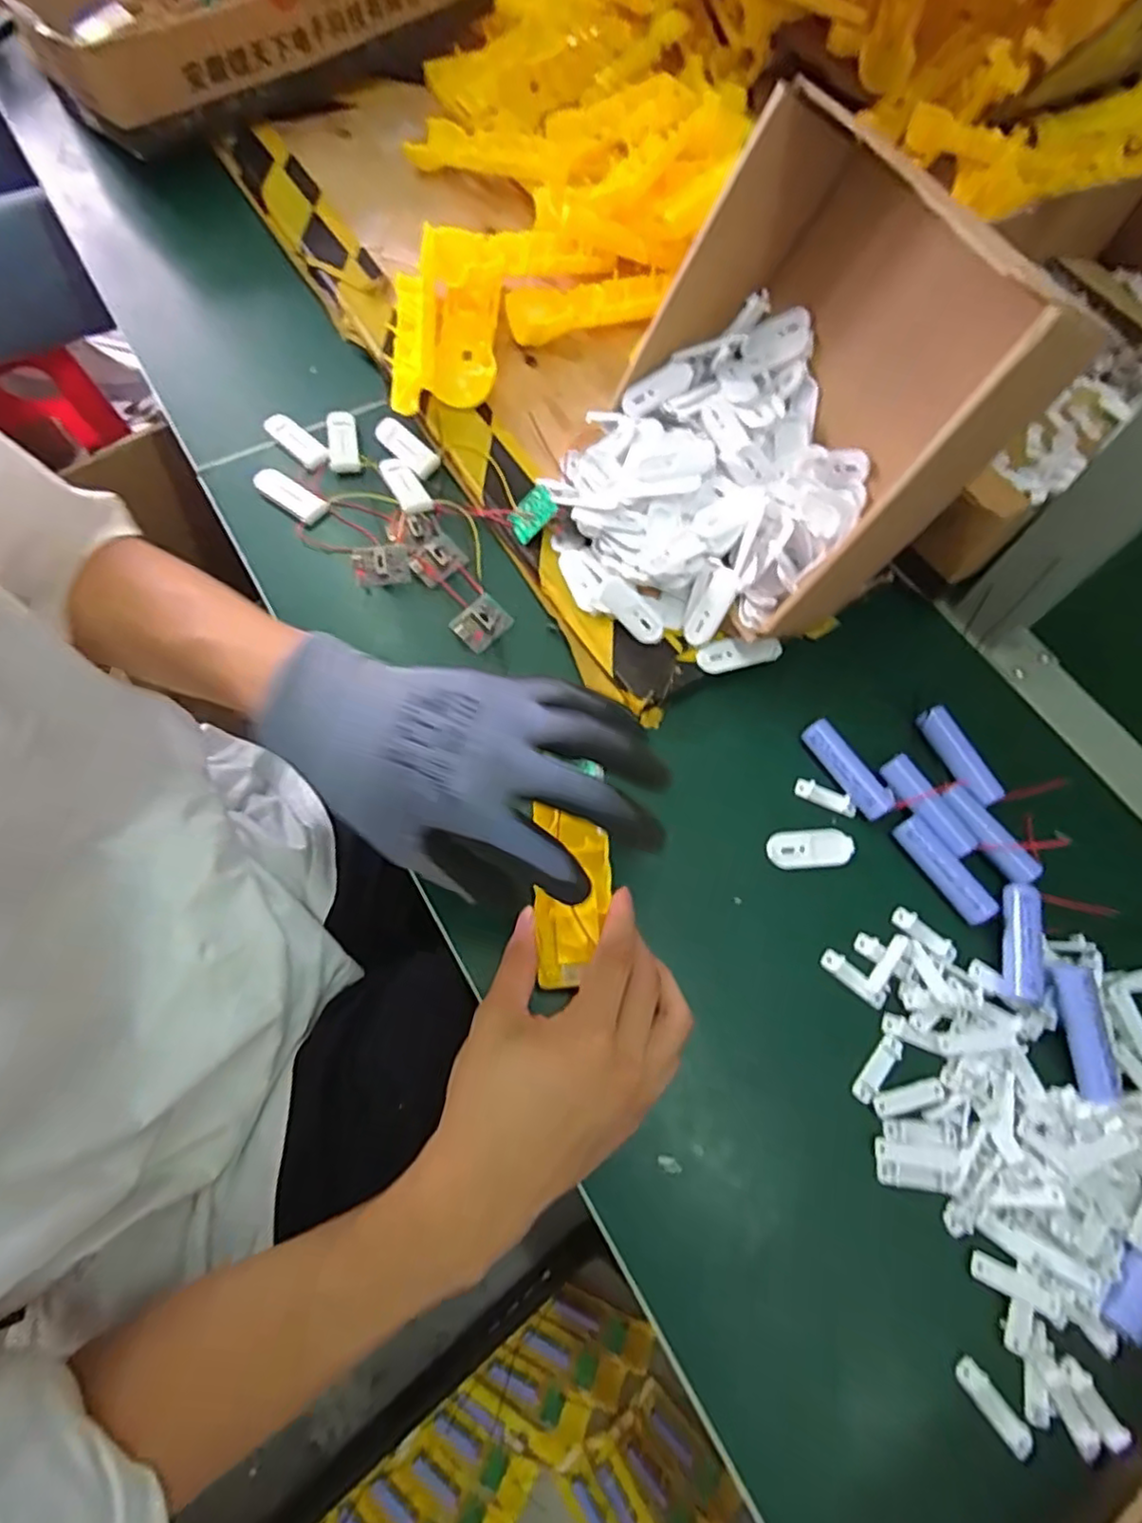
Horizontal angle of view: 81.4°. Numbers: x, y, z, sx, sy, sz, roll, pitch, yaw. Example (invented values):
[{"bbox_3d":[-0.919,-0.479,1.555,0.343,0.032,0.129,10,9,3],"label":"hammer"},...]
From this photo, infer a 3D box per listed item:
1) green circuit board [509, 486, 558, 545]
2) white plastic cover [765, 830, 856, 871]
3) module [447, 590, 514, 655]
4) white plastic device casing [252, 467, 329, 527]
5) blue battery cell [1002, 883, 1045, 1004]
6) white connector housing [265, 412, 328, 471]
[{"bbox_3d":[-0.028,-0.170,0.455,0.036,0.005,0.025,-41,79,20],"label":"green circuit board"},{"bbox_3d":[0.141,0.051,0.390,0.051,0.004,0.023,-2,66,-4],"label":"white plastic cover"},{"bbox_3d":[-0.059,-0.093,0.443,0.028,0.014,0.037,38,69,13],"label":"module"},{"bbox_3d":[-0.204,-0.194,0.479,0.057,0.009,0.022,34,68,12],"label":"white plastic device casing"},{"bbox_3d":[0.244,0.097,0.358,0.018,0.015,0.064,12,66,2],"label":"blue battery cell"},{"bbox_3d":[-0.209,-0.244,0.500,0.059,0.006,0.019,41,70,14],"label":"white connector housing"}]

